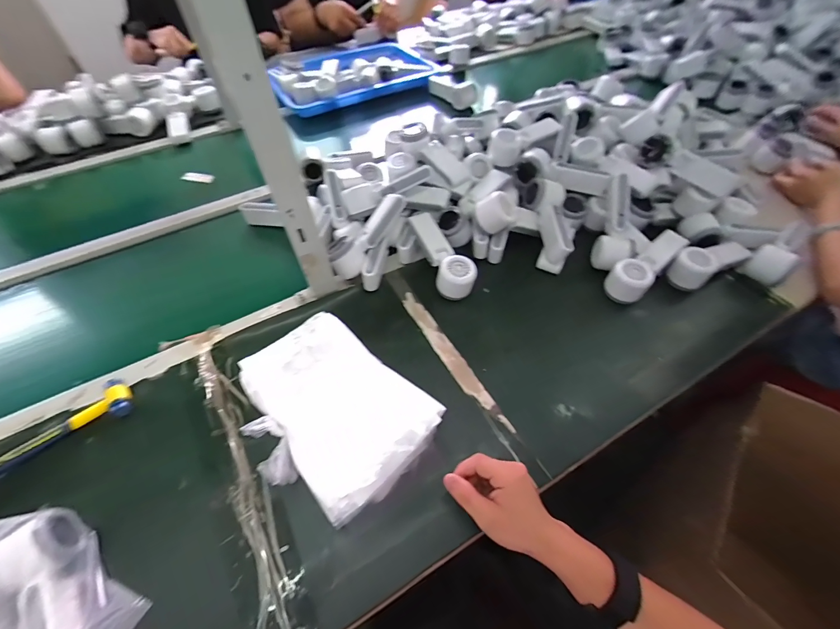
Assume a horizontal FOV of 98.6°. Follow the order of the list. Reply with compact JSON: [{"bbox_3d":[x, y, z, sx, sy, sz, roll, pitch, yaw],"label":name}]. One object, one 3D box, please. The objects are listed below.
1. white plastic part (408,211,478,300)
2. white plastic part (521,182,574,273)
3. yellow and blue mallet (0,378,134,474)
[{"bbox_3d":[0.040,-0.101,0.621,0.062,0.060,0.161,-17,59,-12],"label":"white plastic part"},{"bbox_3d":[0.234,-0.162,0.635,0.064,0.056,0.175,-4,73,-4],"label":"white plastic part"},{"bbox_3d":[-0.502,0.170,0.461,0.243,0.027,0.062,-32,60,-20],"label":"yellow and blue mallet"}]

